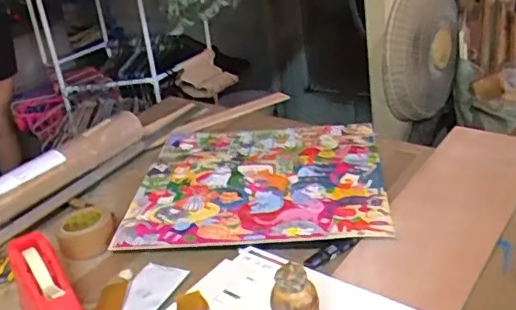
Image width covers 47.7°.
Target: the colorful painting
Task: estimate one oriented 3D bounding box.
[{"bbox_3d":[-0.001,0.042,1.245,0.504,0.018,0.508,-5,28,8],"label":"colorful painting"}]

